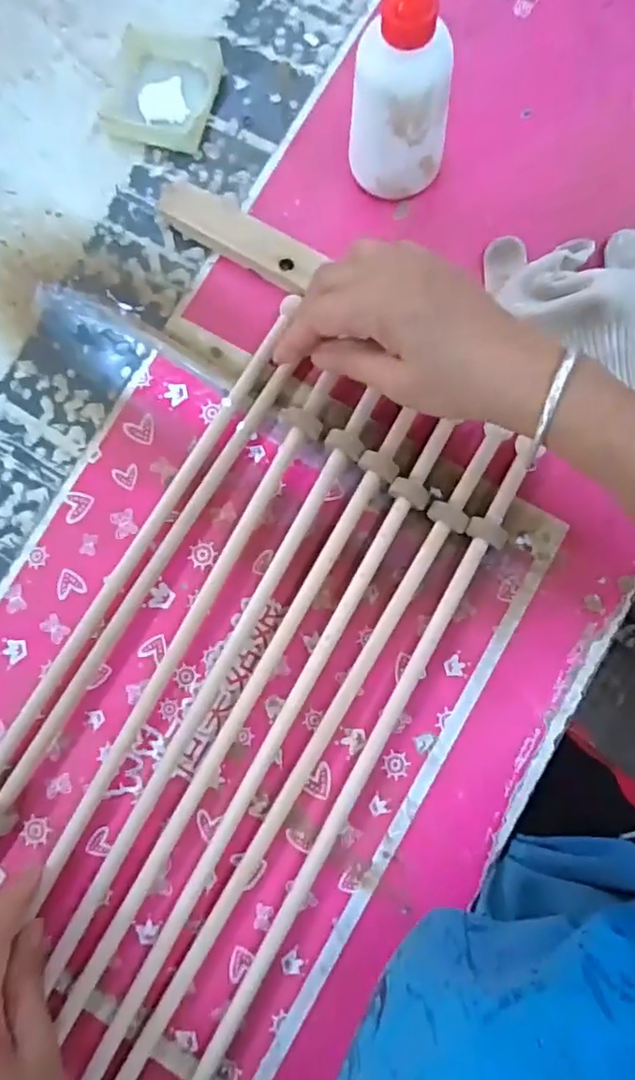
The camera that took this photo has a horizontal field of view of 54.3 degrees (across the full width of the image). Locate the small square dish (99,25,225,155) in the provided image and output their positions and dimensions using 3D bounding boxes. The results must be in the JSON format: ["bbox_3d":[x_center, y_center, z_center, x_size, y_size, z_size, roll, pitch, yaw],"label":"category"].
[{"bbox_3d":[-0.111,-0.329,0.446,0.073,0.014,0.087,15,83,4],"label":"small square dish"}]

